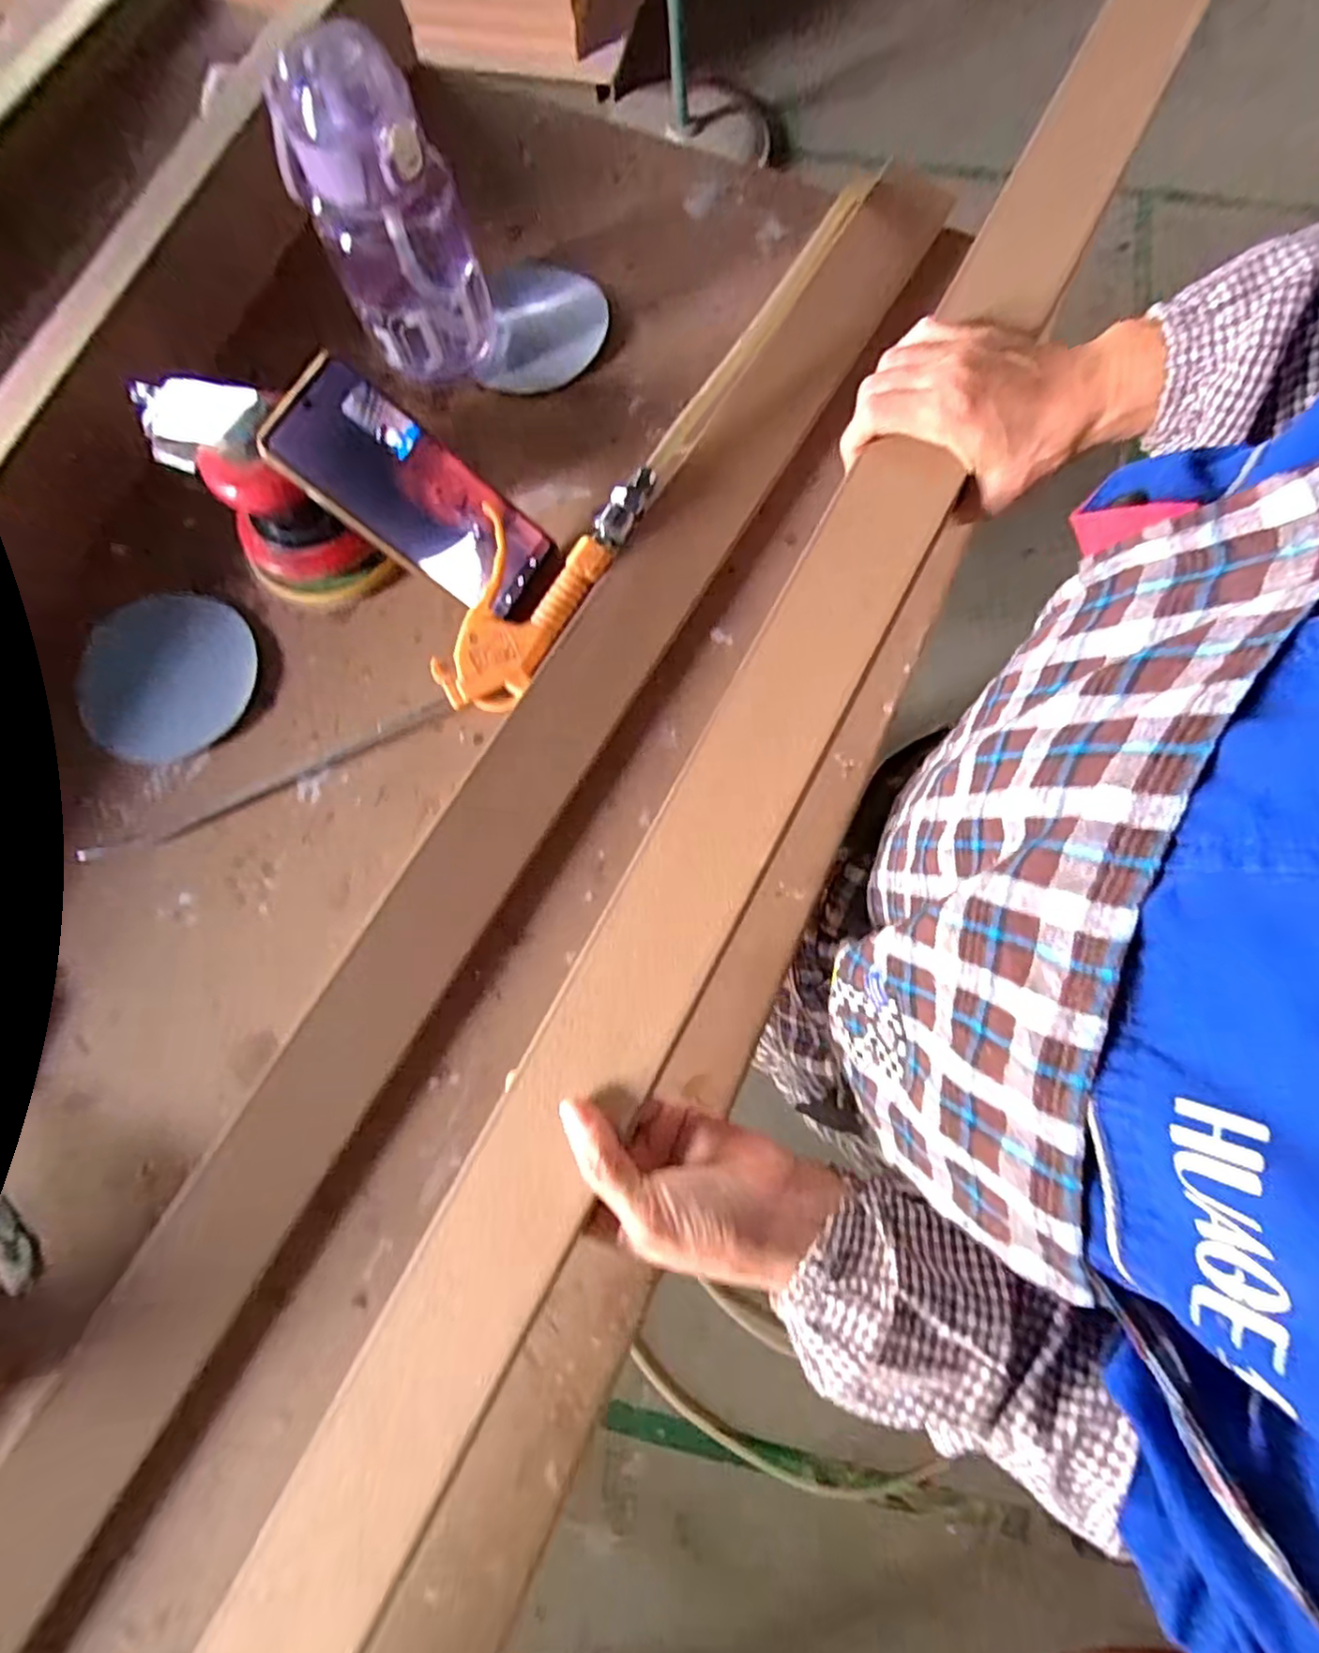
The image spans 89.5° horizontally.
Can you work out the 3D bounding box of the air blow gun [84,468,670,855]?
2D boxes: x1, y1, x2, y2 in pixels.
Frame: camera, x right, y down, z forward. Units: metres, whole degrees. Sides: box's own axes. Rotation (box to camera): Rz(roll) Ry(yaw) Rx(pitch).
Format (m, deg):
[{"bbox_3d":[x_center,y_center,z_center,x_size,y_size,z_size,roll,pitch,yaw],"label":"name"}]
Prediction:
[{"bbox_3d":[-0.164,-0.089,0.420,0.427,0.044,0.105,-41,79,-8],"label":"air blow gun"}]

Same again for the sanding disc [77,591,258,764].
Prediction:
[{"bbox_3d":[-0.329,-0.102,0.445,0.107,0.008,0.117,5,76,2],"label":"sanding disc"}]

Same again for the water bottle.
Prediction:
[{"bbox_3d":[-0.174,-0.385,0.435,0.097,0.162,0.092,-22,77,-4],"label":"water bottle"}]

